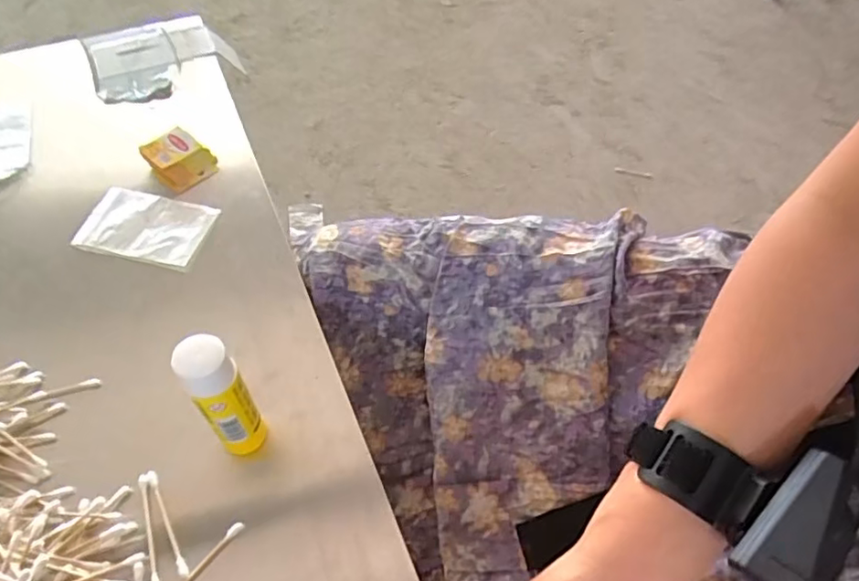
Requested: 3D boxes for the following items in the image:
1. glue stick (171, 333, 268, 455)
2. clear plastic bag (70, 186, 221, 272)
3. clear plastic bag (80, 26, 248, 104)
[{"bbox_3d":[-0.121,0.066,0.349,0.027,0.107,0.027,0,53,0],"label":"glue stick"},{"bbox_3d":[-0.237,-0.054,0.493,0.103,0.006,0.067,12,54,8],"label":"clear plastic bag"},{"bbox_3d":[-0.288,-0.249,0.644,0.146,0.030,0.127,-22,56,-16],"label":"clear plastic bag"}]

